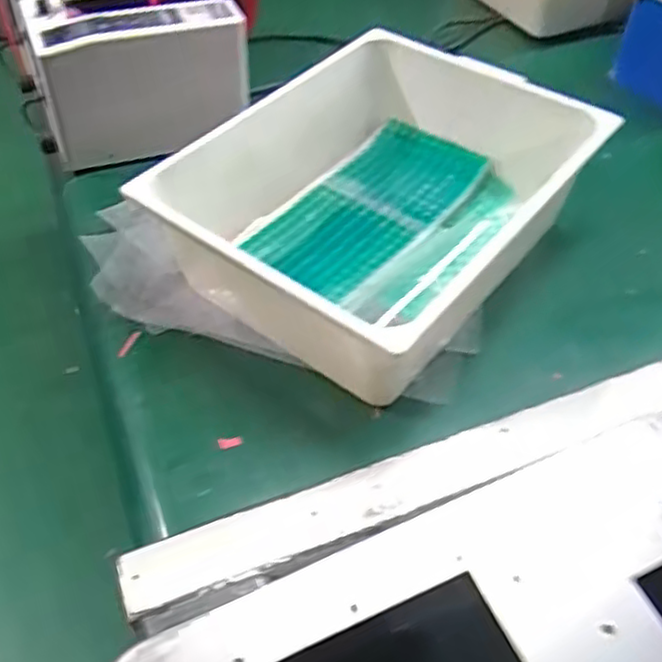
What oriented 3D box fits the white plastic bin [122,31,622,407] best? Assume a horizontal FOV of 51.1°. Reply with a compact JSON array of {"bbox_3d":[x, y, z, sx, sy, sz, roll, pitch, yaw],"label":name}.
[{"bbox_3d":[0.048,-0.132,0.647,0.292,0.116,0.370,33,57,24],"label":"white plastic bin"}]

